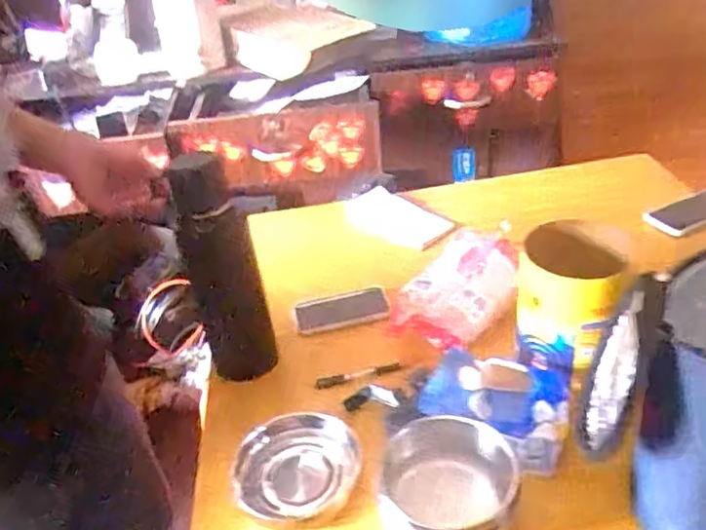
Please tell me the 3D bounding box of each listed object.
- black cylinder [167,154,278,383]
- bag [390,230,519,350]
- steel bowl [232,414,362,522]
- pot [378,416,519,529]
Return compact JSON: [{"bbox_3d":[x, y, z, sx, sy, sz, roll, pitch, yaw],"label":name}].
[{"bbox_3d":[-0.166,0.023,0.837,0.083,0.335,0.079,-17,36,-13],"label":"black cylinder"},{"bbox_3d":[0.168,0.032,0.984,0.140,0.071,0.227,13,40,26],"label":"bag"},{"bbox_3d":[-0.067,0.235,0.767,0.148,0.038,0.127,-11,35,-5],"label":"steel bowl"},{"bbox_3d":[0.099,0.240,0.682,0.134,0.087,0.138,-5,35,3],"label":"pot"}]

